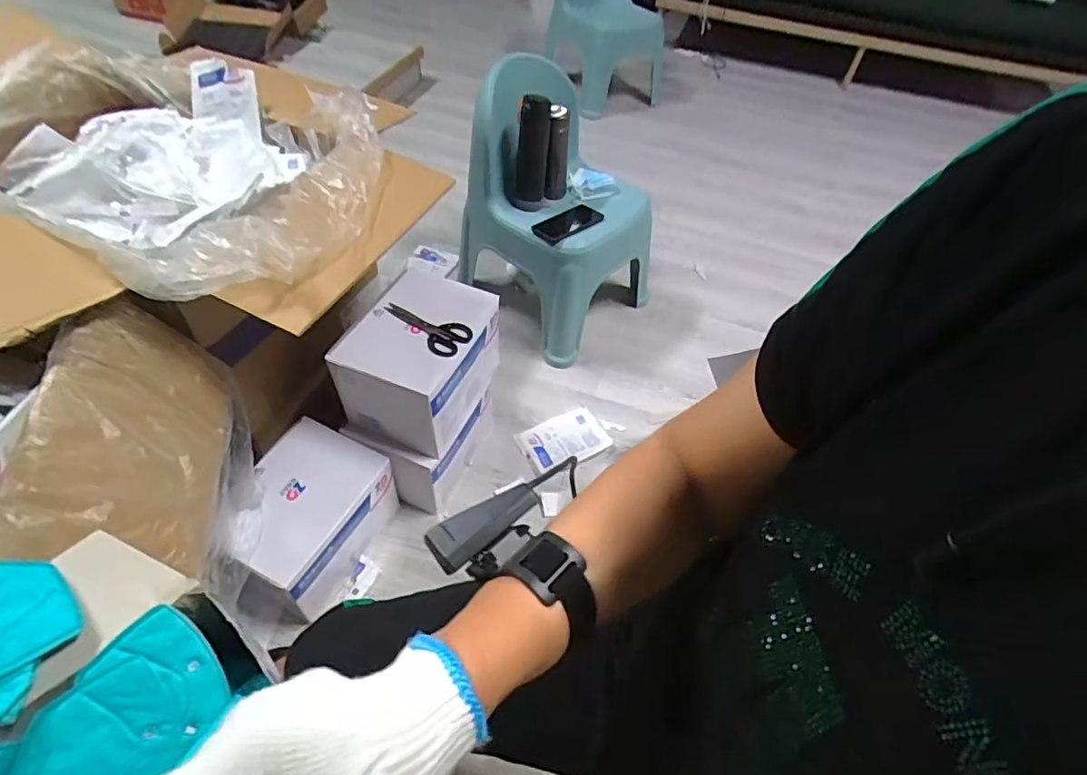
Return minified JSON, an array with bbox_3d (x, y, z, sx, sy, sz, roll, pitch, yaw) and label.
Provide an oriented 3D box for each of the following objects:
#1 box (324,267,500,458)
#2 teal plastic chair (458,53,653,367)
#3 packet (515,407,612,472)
[{"bbox_3d":[-0.225,-0.047,1.037,0.205,0.196,0.266,19,52,10],"label":"box"},{"bbox_3d":[0.045,-0.460,1.412,0.420,0.545,0.433,34,56,21],"label":"teal plastic chair"},{"bbox_3d":[0.049,0.123,1.309,0.191,0.024,0.134,-20,50,-26],"label":"packet"}]

